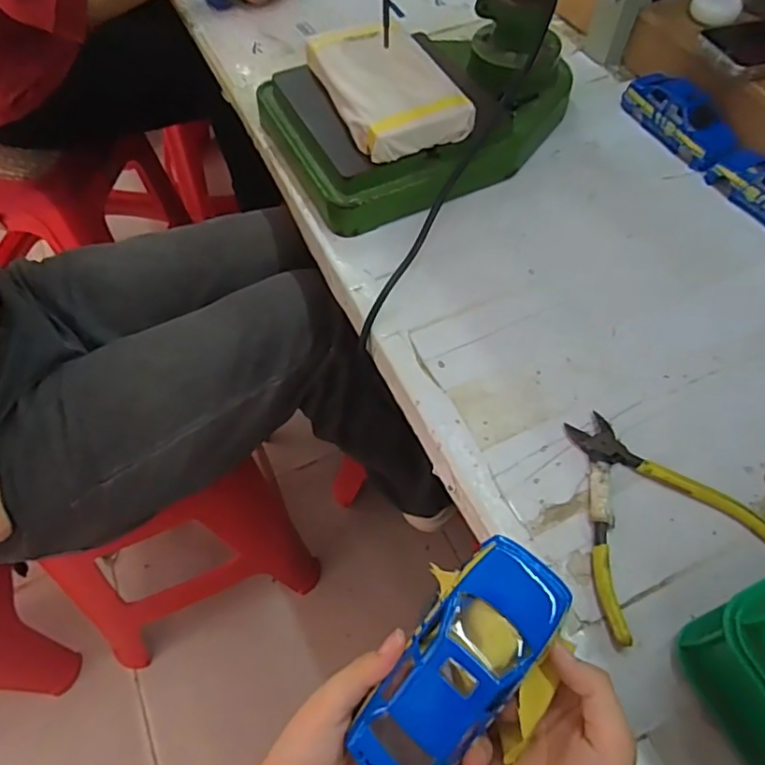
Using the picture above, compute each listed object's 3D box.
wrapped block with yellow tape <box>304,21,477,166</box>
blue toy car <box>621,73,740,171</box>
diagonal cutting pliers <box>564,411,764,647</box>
[{"bbox_3d":[0.002,-0.278,0.538,0.103,0.029,0.167,-20,60,-13],"label":"wrapped block with yellow tape"},{"bbox_3d":[0.300,-0.270,0.587,0.049,0.033,0.129,-24,61,-11],"label":"blue toy car"},{"bbox_3d":[0.190,0.085,0.382,0.126,0.012,0.144,-8,59,-2],"label":"diagonal cutting pliers"}]

